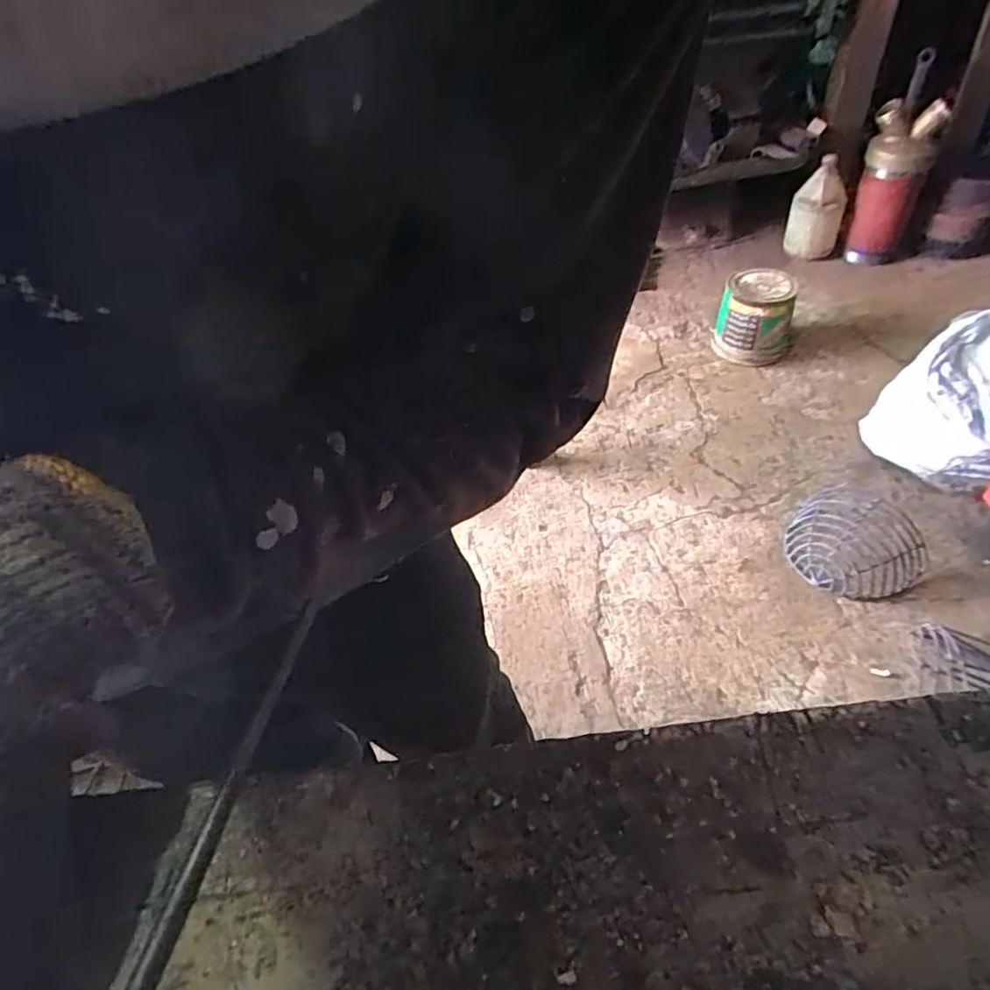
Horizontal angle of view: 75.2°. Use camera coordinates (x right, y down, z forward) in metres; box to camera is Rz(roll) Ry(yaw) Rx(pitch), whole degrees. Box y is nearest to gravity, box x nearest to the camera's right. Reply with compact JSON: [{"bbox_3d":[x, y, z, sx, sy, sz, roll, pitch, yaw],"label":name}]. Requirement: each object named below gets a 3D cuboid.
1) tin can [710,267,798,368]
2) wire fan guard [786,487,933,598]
[{"bbox_3d":[0.697,-0.481,1.717,0.190,0.197,0.164,16,53,19],"label":"tin can"},{"bbox_3d":[0.715,0.086,1.277,0.236,0.099,0.237,-3,49,4],"label":"wire fan guard"}]

